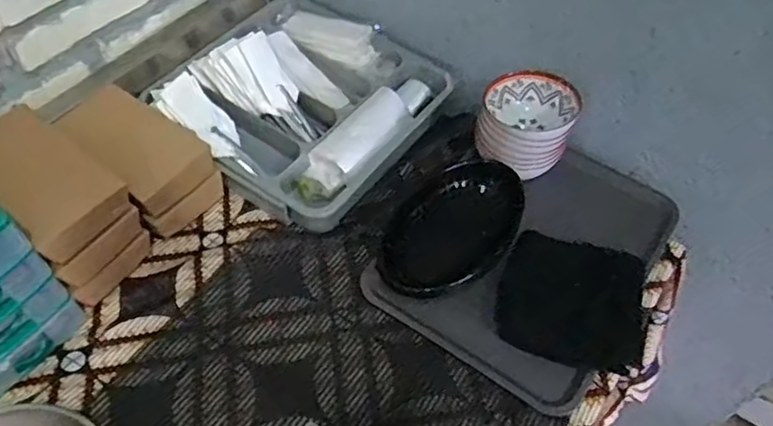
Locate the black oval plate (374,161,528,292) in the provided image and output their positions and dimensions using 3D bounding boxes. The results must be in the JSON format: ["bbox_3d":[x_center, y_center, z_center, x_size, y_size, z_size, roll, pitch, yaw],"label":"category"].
[{"bbox_3d":[0.082,0.017,0.783,0.201,0.029,0.140,-43,63,-11],"label":"black oval plate"}]

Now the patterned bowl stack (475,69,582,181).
[{"bbox_3d":[0.179,-0.112,0.816,0.113,0.103,0.104,17,55,8],"label":"patterned bowl stack"}]

